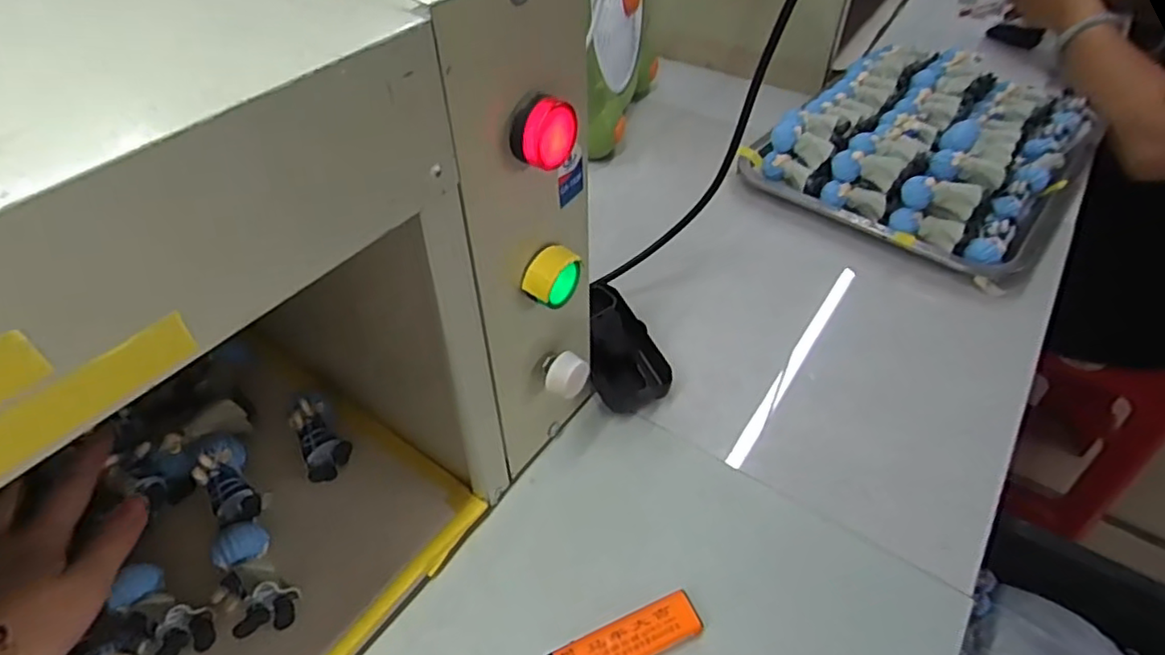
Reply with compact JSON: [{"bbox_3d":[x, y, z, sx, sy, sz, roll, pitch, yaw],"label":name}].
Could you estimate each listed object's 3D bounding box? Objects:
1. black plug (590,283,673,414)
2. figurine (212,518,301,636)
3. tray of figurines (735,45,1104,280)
[{"bbox_3d":[0.023,0.012,0.454,0.049,0.024,0.104,-15,48,-14],"label":"black plug"},{"bbox_3d":[-0.174,0.129,0.323,0.034,0.020,0.059,-32,54,-26],"label":"figurine"},{"bbox_3d":[0.348,-0.190,0.618,0.253,0.055,0.319,34,55,28],"label":"tray of figurines"}]

